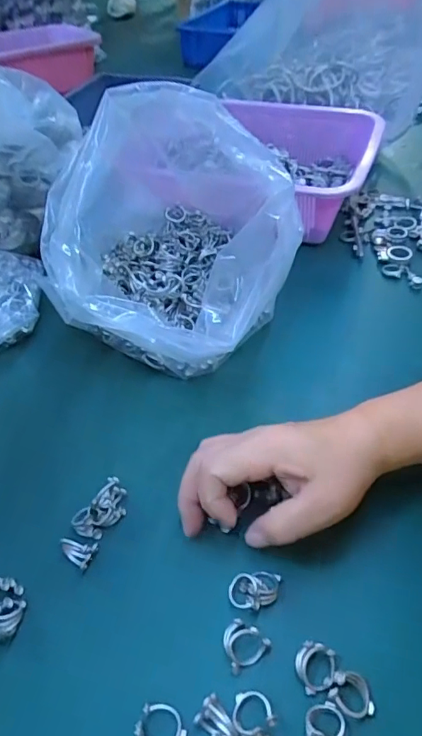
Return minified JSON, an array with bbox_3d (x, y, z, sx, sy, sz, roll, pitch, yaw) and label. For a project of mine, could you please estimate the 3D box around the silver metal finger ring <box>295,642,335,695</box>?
[{"bbox_3d":[0.056,0.160,0.268,0.020,0.006,0.023,18,50,20],"label":"silver metal finger ring"}]

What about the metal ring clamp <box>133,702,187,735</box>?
[{"bbox_3d":[-0.026,0.185,0.256,0.025,0.007,0.021,19,50,18],"label":"metal ring clamp"}]

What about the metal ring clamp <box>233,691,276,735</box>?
[{"bbox_3d":[0.022,0.177,0.254,0.021,0.011,0.024,1,47,2],"label":"metal ring clamp"}]

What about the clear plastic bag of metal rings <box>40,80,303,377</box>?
[{"bbox_3d":[-0.023,-0.107,0.418,0.182,0.190,0.201,9,48,12],"label":"clear plastic bag of metal rings"}]

